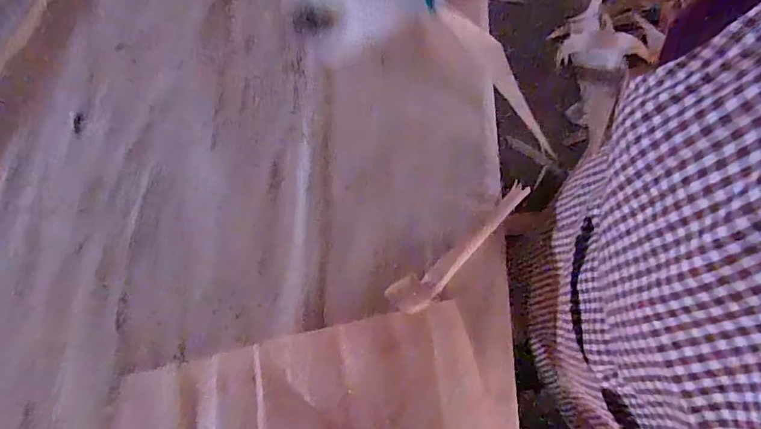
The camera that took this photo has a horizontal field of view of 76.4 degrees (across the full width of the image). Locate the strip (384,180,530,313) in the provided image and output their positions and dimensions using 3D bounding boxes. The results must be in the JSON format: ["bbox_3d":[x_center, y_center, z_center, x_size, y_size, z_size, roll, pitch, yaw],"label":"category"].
[{"bbox_3d":[0.099,0.030,0.534,0.219,0.027,0.038,-38,72,-17],"label":"strip"}]

